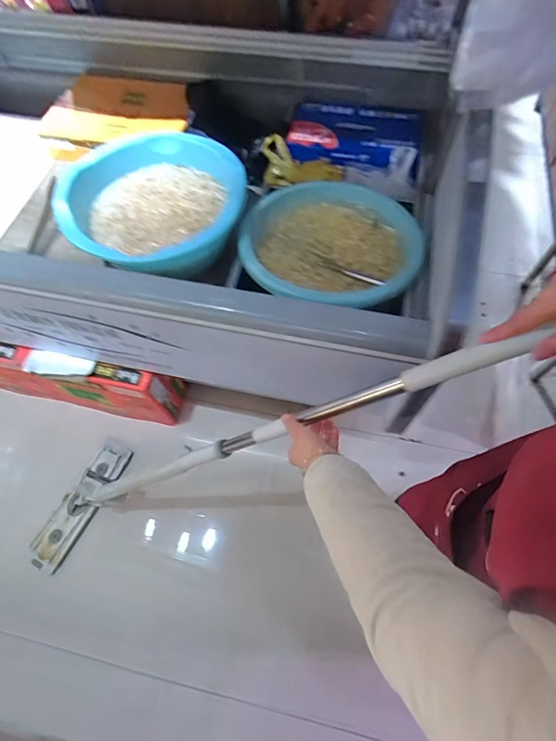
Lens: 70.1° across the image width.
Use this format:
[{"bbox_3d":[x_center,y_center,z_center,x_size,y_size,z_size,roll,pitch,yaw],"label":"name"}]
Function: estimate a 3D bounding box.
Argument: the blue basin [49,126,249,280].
[{"bbox_3d":[-0.270,-0.364,0.871,0.398,0.110,0.366,0,65,1],"label":"blue basin"}]

